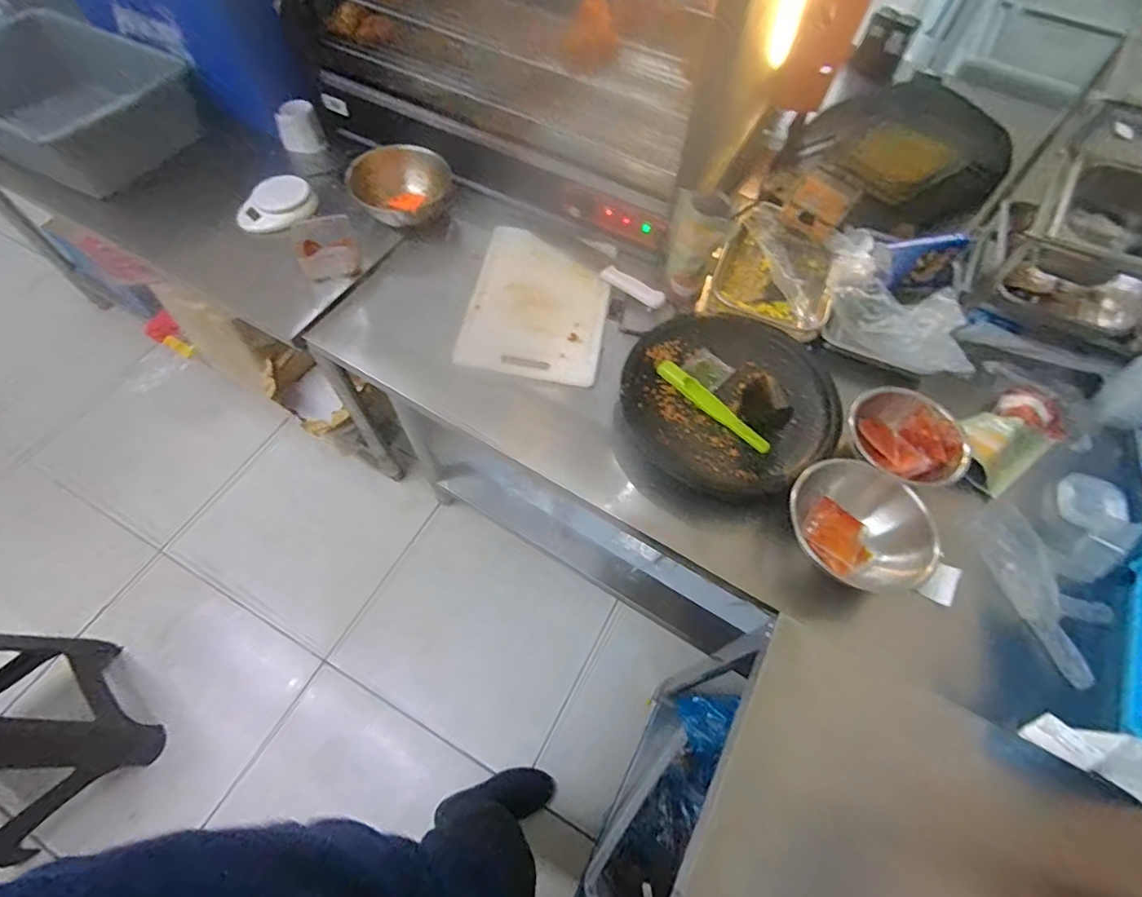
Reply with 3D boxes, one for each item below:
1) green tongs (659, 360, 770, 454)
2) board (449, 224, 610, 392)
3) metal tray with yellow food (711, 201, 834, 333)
[{"bbox_3d":[0.228,-0.069,0.860,0.213,0.022,0.028,40,67,18],"label":"green tongs"},{"bbox_3d":[-0.056,-0.271,0.994,0.247,0.018,0.340,10,61,3],"label":"board"},{"bbox_3d":[0.390,-0.336,1.025,0.209,0.075,0.265,21,62,9],"label":"metal tray with yellow food"}]

